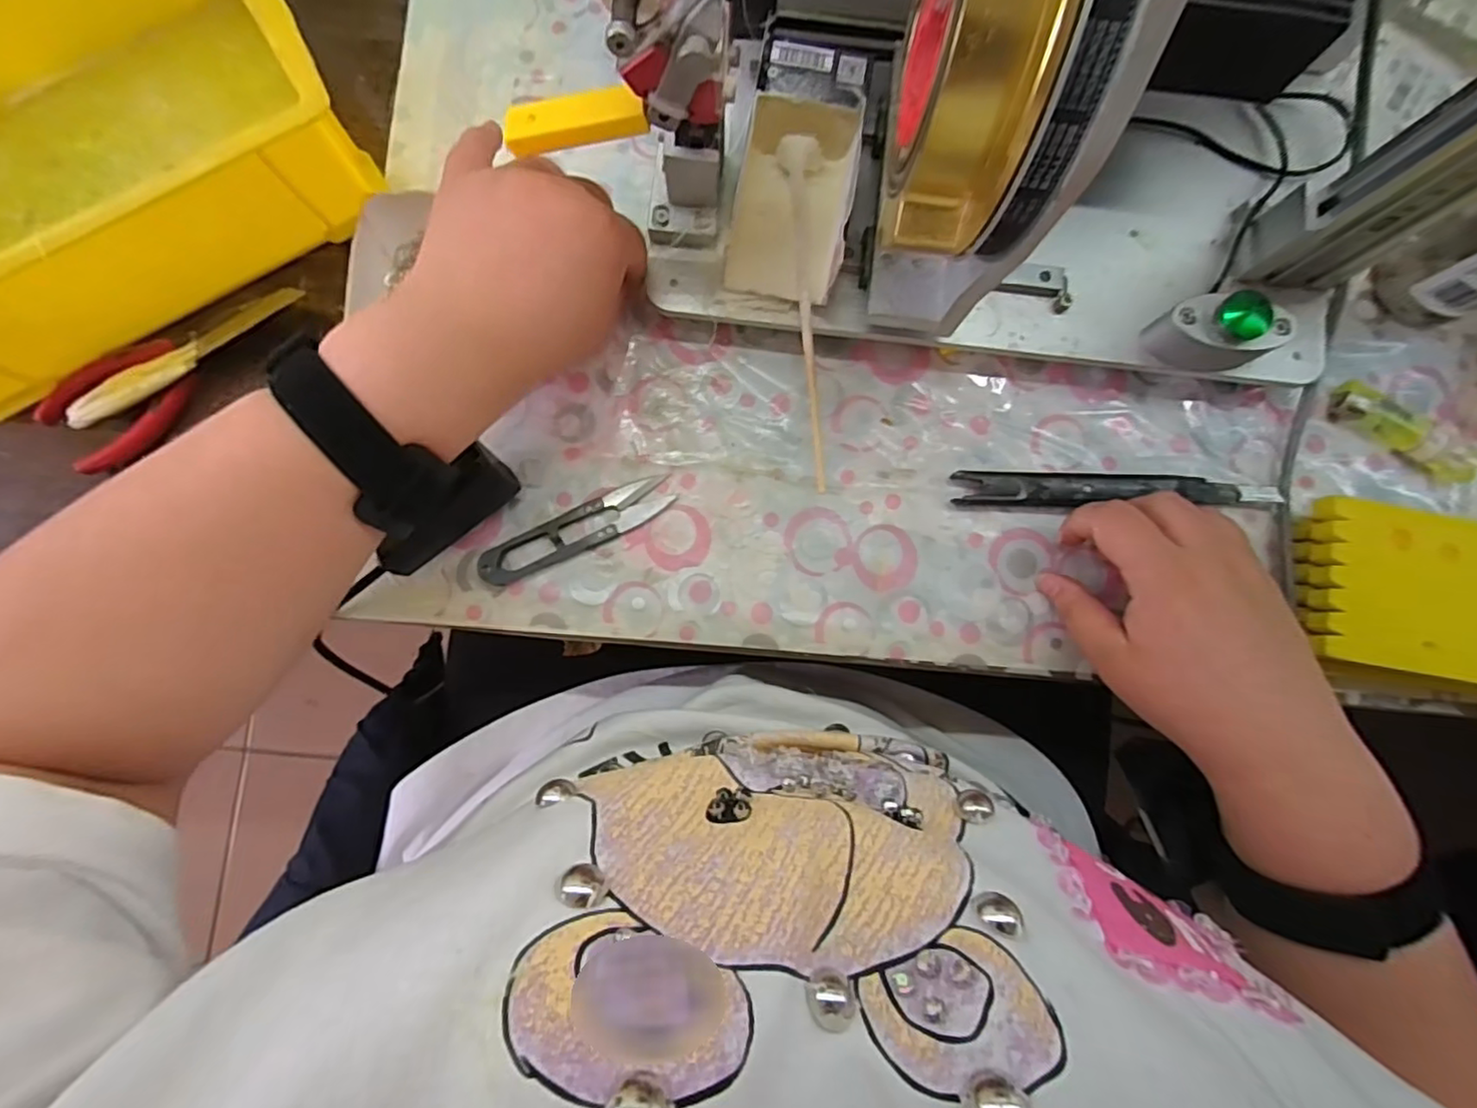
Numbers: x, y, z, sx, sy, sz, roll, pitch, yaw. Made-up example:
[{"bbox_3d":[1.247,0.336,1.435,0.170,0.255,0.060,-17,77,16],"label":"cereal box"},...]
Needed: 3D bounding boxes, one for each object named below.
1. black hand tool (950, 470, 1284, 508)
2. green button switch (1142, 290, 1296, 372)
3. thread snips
[{"bbox_3d":[0.195,-0.034,0.326,0.165,0.014,0.019,1,85,0],"label":"black hand tool"},{"bbox_3d":[0.230,-0.107,0.305,0.056,0.035,0.026,1,85,-2],"label":"green button switch"},{"bbox_3d":[-0.081,-0.012,0.318,0.101,0.011,0.022,-25,86,-4],"label":"thread snips"}]

